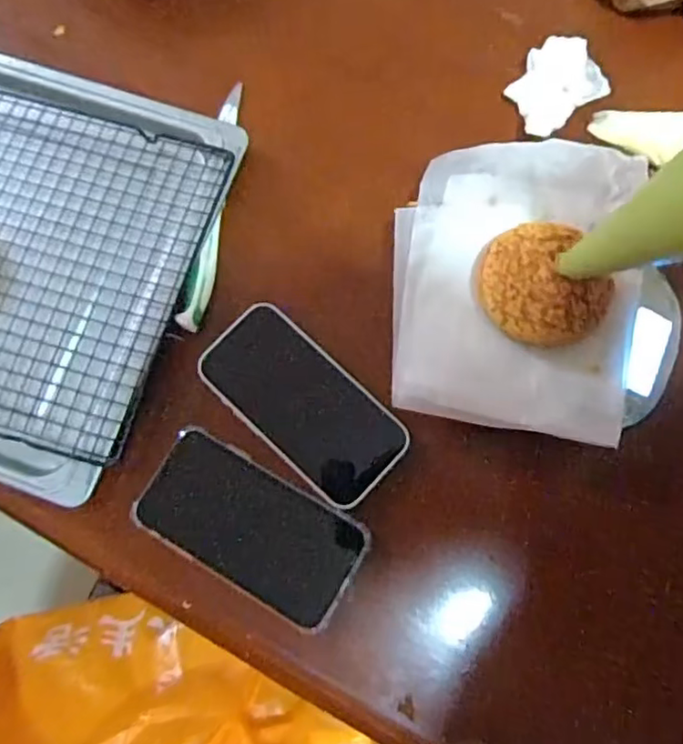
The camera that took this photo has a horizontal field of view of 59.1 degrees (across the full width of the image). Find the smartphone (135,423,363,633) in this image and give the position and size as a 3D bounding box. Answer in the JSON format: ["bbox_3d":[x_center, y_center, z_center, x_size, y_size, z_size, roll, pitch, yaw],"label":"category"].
[{"bbox_3d":[-0.062,0.103,0.406,0.148,0.007,0.076,29,79,7],"label":"smartphone"}]

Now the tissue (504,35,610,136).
[{"bbox_3d":[0.168,-0.227,0.479,0.072,0.022,0.062,-33,79,-7],"label":"tissue"}]

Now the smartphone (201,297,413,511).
[{"bbox_3d":[-0.027,0.021,0.425,0.148,0.009,0.075,42,81,9],"label":"smartphone"}]

